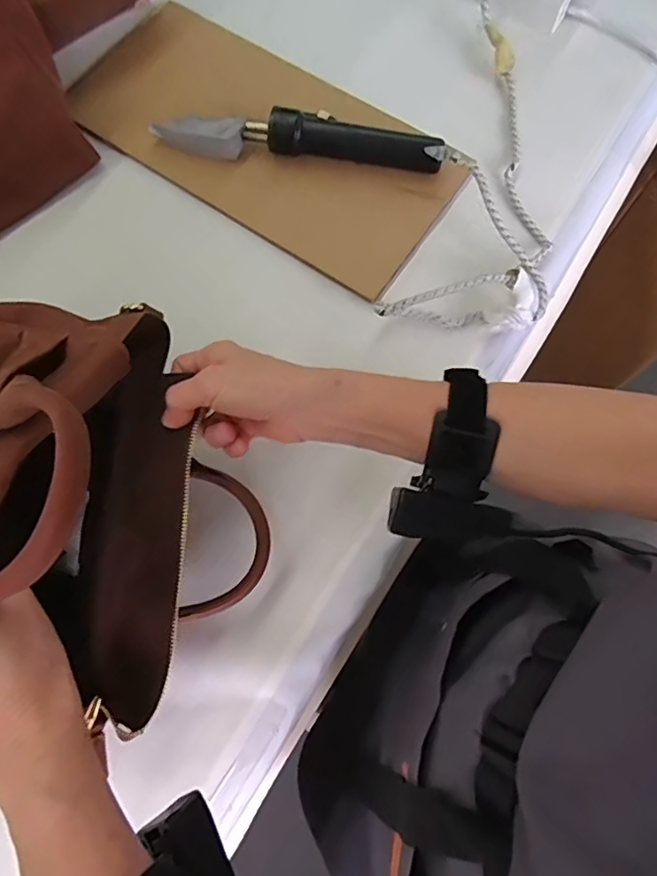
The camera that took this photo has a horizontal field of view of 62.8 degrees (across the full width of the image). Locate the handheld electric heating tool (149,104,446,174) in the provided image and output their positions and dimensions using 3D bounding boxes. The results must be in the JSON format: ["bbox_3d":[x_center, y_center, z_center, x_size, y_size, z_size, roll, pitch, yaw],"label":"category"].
[{"bbox_3d":[-0.027,-0.283,0.502,0.266,0.036,0.036,4,74,2],"label":"handheld electric heating tool"}]

